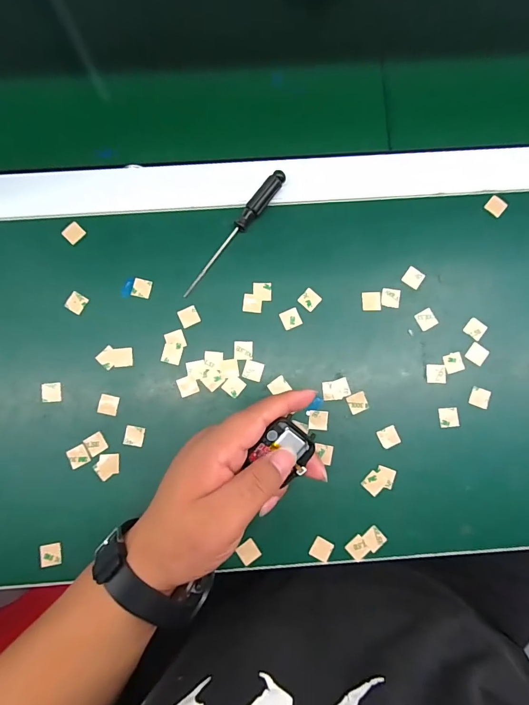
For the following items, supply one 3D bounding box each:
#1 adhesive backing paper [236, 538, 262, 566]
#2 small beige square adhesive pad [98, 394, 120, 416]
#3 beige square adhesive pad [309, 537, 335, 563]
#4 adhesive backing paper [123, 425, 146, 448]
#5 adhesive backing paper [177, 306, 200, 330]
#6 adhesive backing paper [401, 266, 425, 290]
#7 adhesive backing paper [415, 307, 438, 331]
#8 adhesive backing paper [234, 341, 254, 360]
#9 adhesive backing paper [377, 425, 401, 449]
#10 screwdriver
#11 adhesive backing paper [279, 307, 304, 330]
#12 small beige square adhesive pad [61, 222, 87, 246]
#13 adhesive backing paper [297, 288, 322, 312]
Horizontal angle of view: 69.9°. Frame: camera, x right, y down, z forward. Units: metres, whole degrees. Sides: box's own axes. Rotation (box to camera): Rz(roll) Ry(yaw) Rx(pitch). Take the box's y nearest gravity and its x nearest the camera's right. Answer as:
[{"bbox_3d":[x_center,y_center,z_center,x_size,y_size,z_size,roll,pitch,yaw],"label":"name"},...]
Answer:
[{"bbox_3d":[-0.012,0.157,0.297,0.015,0.004,0.015,-37,82,-14],"label":"adhesive backing paper"},{"bbox_3d":[-0.127,0.043,0.307,0.015,0.004,0.015,12,84,0],"label":"small beige square adhesive pad"},{"bbox_3d":[0.045,0.155,0.299,0.016,0.004,0.015,27,79,4],"label":"beige square adhesive pad"},{"bbox_3d":[-0.105,0.068,0.306,0.015,0.004,0.015,12,81,-6],"label":"adhesive backing paper"},{"bbox_3d":[-0.063,-0.030,0.318,0.016,0.004,0.015,-25,89,-9],"label":"adhesive backing paper"},{"bbox_3d":[0.128,-0.064,0.324,0.016,0.004,0.016,35,84,5],"label":"adhesive backing paper"},{"bbox_3d":[0.137,-0.028,0.319,0.017,0.004,0.016,-29,86,-3],"label":"adhesive backing paper"},{"bbox_3d":[-0.017,-0.002,0.315,0.016,0.004,0.016,1,85,-1],"label":"adhesive backing paper"},{"bbox_3d":[0.102,0.069,0.309,0.016,0.004,0.016,-25,84,-4],"label":"adhesive backing paper"},{"bbox_3d":[-0.024,-0.100,0.320,0.013,0.011,0.129,35,85,3],"label":"screwdriver"},{"bbox_3d":[0.022,-0.028,0.319,0.016,0.004,0.016,-25,86,-6],"label":"adhesive backing paper"},{"bbox_3d":[-0.163,-0.102,0.324,0.016,0.005,0.016,42,85,3],"label":"small beige square adhesive pad"},{"bbox_3d":[0.039,-0.045,0.321,0.015,0.004,0.015,42,84,5],"label":"adhesive backing paper"}]

